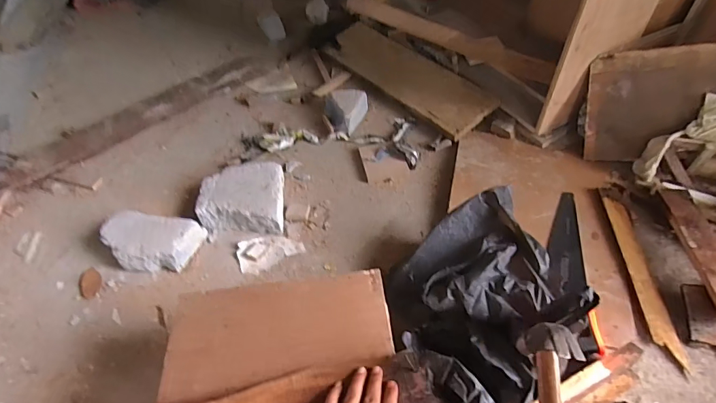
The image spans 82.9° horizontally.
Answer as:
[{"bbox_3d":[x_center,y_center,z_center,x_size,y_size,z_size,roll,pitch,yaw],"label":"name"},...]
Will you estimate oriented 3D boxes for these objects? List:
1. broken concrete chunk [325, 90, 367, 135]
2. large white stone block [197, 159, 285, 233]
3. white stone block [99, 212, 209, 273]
[{"bbox_3d":[-0.037,-0.266,1.211,0.131,0.067,0.135,-2,51,3],"label":"broken concrete chunk"},{"bbox_3d":[-0.283,-0.014,1.009,0.202,0.068,0.194,-2,51,2],"label":"large white stone block"},{"bbox_3d":[-0.473,0.093,0.931,0.212,0.075,0.124,-2,51,3],"label":"white stone block"}]

